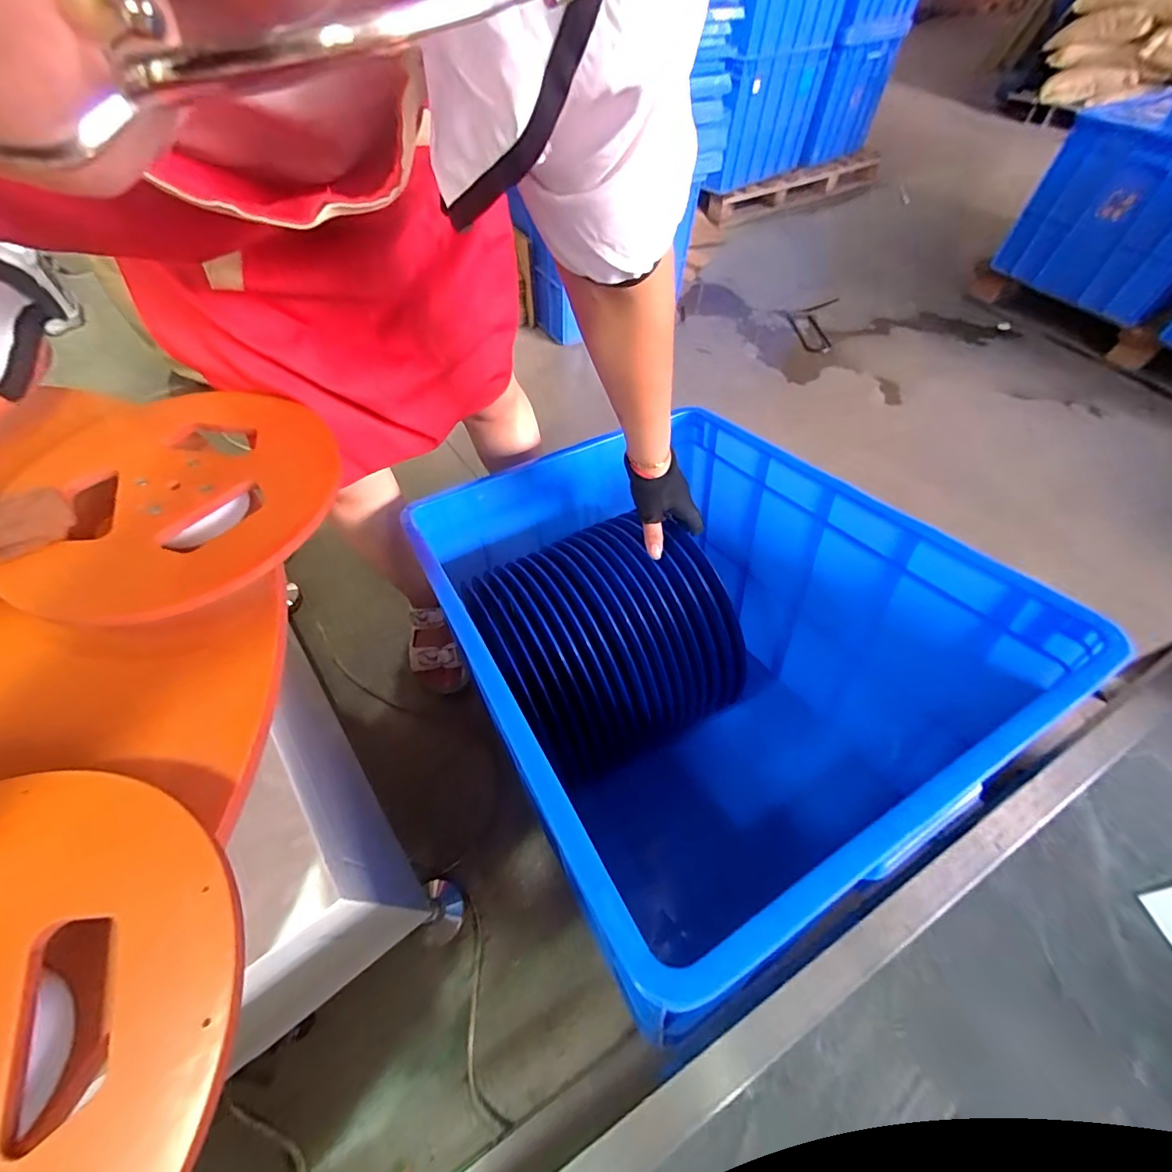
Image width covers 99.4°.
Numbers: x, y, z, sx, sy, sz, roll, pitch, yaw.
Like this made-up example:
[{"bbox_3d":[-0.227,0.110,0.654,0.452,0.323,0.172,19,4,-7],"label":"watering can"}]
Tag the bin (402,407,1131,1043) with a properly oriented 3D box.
[{"bbox_3d":[0.106,0.071,0.654,0.483,0.420,0.586,-24,58,-17],"label":"bin"}]

